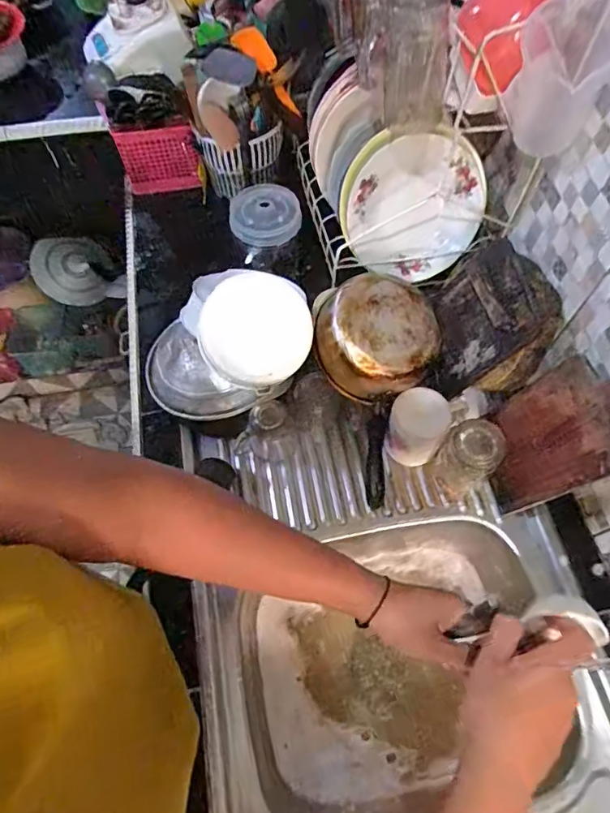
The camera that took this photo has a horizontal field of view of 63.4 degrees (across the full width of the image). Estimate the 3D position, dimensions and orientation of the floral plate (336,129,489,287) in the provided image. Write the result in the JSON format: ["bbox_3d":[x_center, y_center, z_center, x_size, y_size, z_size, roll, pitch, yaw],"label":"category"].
[{"bbox_3d":[0.167,-0.301,0.751,0.212,0.205,0.030,13,32,-12],"label":"floral plate"}]

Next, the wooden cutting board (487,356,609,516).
[{"bbox_3d":[0.319,0.025,0.602,0.011,0.298,0.143,3,63,-19],"label":"wooden cutting board"}]

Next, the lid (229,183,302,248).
[{"bbox_3d":[-0.067,-0.321,0.817,0.113,0.036,0.119,0,63,0],"label":"lid"}]

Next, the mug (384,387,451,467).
[{"bbox_3d":[0.157,0.030,0.705,0.075,0.088,0.082,0,63,0],"label":"mug"}]

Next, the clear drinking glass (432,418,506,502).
[{"bbox_3d":[0.218,0.072,0.666,0.064,0.122,0.069,0,63,0],"label":"clear drinking glass"}]

